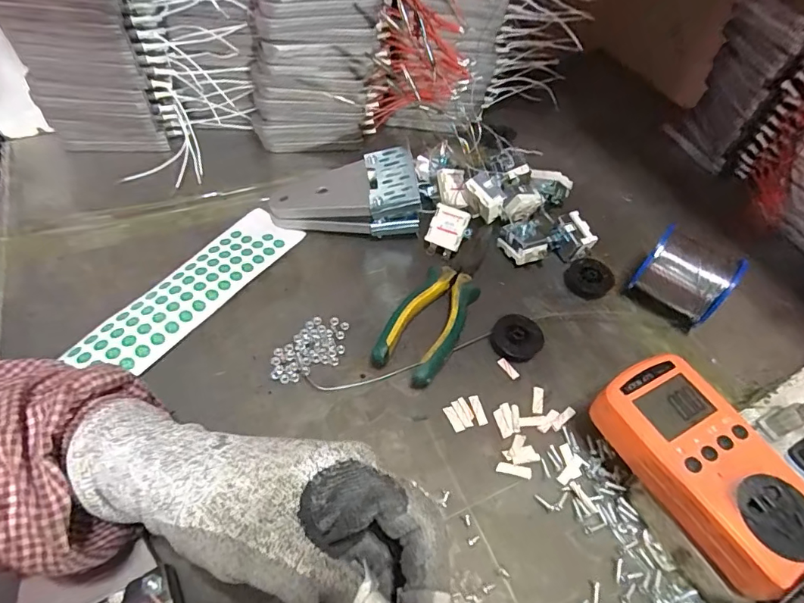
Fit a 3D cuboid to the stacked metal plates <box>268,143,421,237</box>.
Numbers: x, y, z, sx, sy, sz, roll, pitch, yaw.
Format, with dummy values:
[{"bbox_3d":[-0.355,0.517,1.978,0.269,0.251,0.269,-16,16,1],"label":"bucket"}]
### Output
[{"bbox_3d":[-0.052,-0.093,0.429,0.135,0.051,0.077,-8,54,-11],"label":"stacked metal plates"}]

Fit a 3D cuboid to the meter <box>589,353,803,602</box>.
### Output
[{"bbox_3d":[0.176,0.094,0.272,0.064,0.033,0.122,-23,58,-21],"label":"meter"}]

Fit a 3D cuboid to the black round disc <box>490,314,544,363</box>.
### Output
[{"bbox_3d":[0.090,0.029,0.369,0.038,0.014,0.036,3,52,-3],"label":"black round disc"}]

